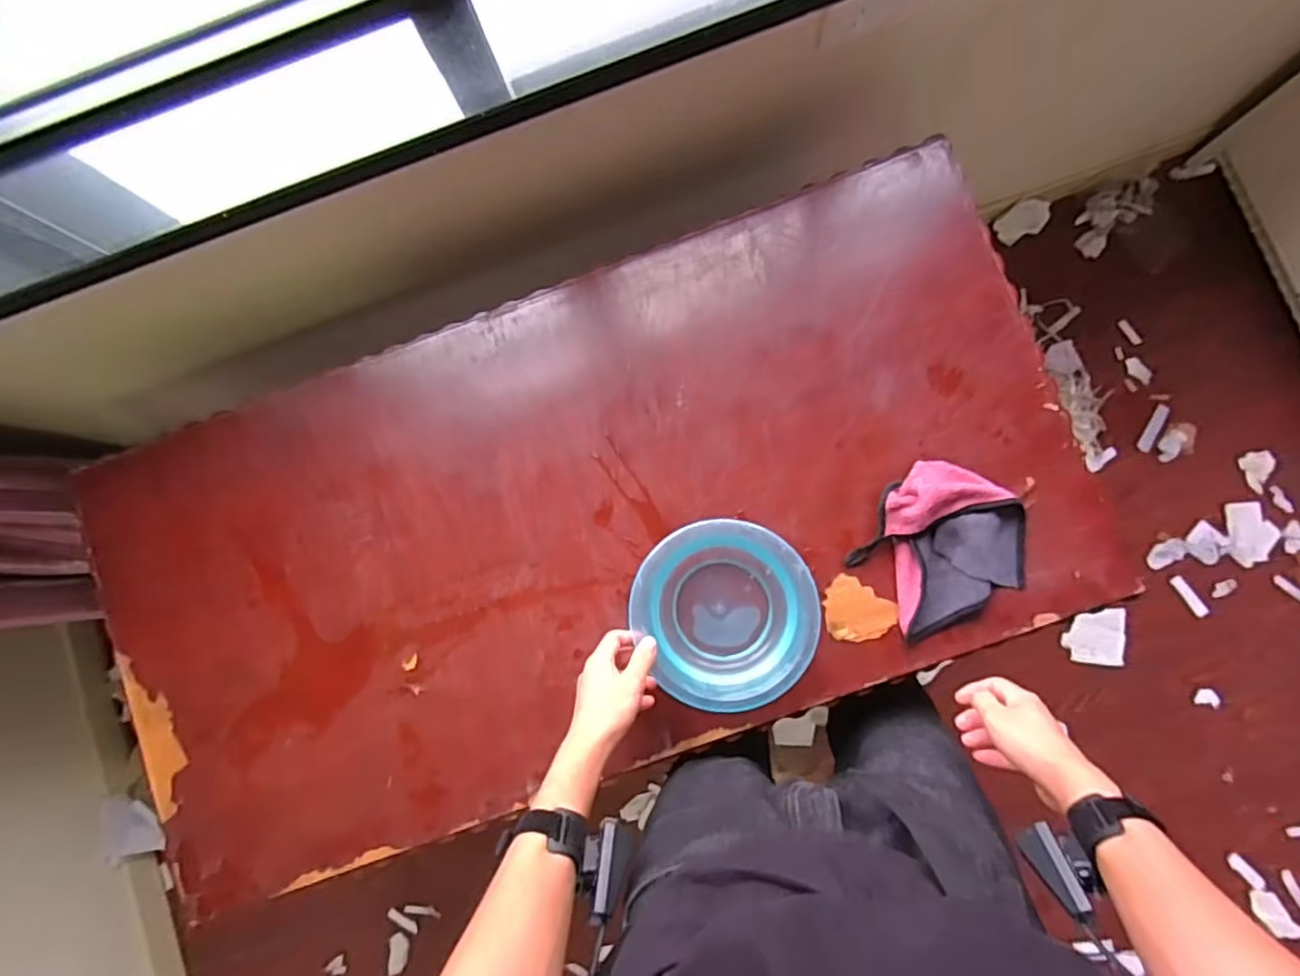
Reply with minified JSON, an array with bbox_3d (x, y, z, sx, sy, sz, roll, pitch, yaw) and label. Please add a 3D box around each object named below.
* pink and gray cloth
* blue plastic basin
[{"bbox_3d":[0.331,0.065,0.742,0.181,0.038,0.169,-40,84,1],"label":"pink and gray cloth"},{"bbox_3d":[0.086,0.138,0.736,0.185,0.065,0.196,0,86,4],"label":"blue plastic basin"}]

